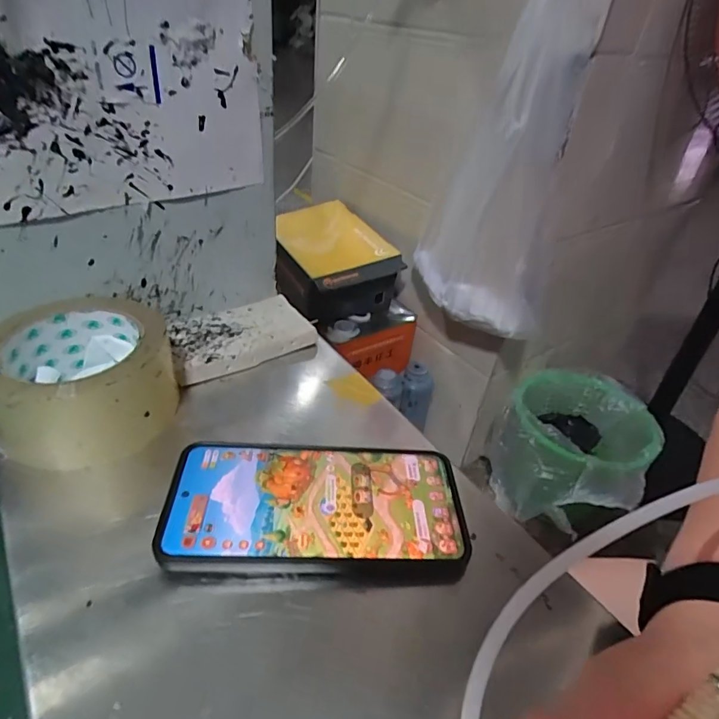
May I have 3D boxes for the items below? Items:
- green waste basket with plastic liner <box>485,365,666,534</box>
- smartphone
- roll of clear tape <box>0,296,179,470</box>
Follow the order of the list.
[{"bbox_3d":[0.464,0.221,1.083,0.289,0.265,0.312,4,37,-3],"label":"green waste basket with plastic liner"},{"bbox_3d":[-0.022,0.081,0.270,0.160,0.012,0.082,4,37,-3],"label":"smartphone"},{"bbox_3d":[-0.178,0.010,0.309,0.104,0.058,0.104,4,37,-3],"label":"roll of clear tape"}]

